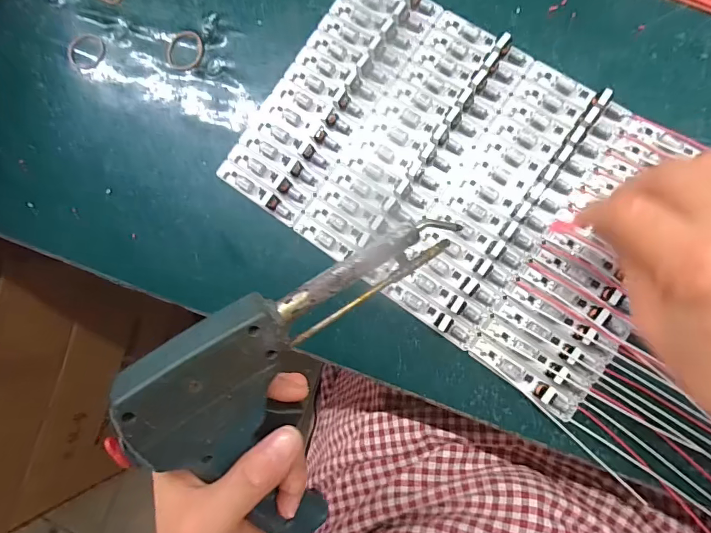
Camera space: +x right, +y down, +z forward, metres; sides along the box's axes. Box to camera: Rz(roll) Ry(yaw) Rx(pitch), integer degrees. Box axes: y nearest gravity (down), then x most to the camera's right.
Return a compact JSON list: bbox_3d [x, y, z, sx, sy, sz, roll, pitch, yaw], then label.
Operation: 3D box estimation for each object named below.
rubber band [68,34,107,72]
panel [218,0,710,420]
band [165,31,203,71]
[{"bbox_3d":[-0.224,-0.178,0.359,0.038,0.004,0.032,31,91,10],"label":"rubber band"},{"bbox_3d":[0.068,-0.066,0.297,0.292,0.015,0.191,36,92,10],"label":"panel"},{"bbox_3d":[-0.136,-0.171,0.341,0.031,0.004,0.032,-1,86,9],"label":"band"}]

